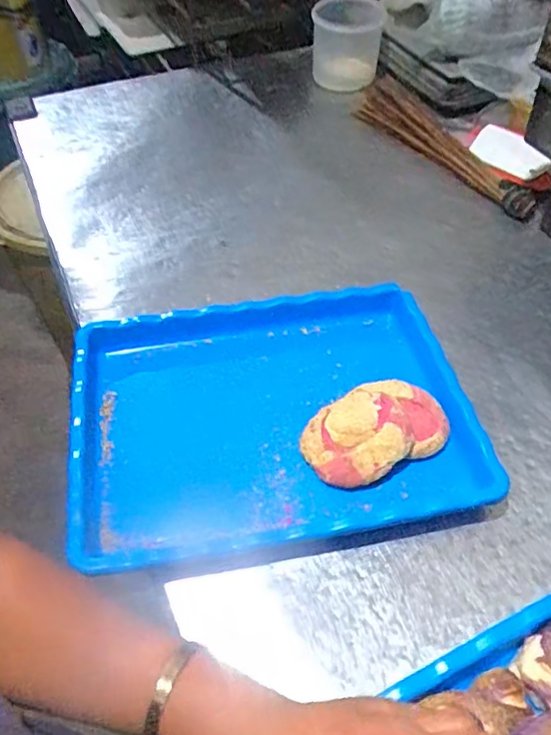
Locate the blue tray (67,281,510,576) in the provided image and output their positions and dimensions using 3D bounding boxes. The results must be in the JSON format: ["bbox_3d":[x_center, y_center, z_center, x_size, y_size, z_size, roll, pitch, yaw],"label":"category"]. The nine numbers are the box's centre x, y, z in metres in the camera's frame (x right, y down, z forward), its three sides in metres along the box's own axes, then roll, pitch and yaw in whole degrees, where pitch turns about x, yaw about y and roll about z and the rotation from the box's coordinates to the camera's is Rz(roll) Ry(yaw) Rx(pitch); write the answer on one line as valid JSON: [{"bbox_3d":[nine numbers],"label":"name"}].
[{"bbox_3d":[-0.007,0.039,0.546,0.371,0.032,0.283,-7,49,-7],"label":"blue tray"}]

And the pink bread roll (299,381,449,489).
[{"bbox_3d":[0.094,0.055,0.531,0.144,0.036,0.097,-24,53,-20],"label":"pink bread roll"}]

